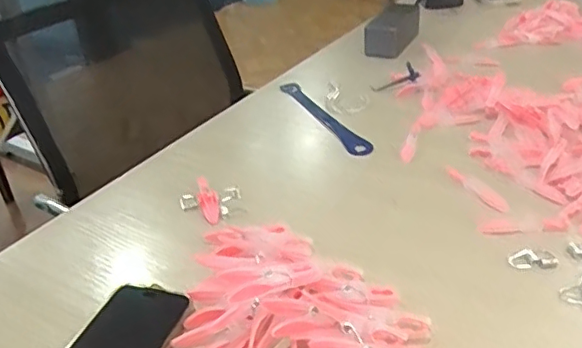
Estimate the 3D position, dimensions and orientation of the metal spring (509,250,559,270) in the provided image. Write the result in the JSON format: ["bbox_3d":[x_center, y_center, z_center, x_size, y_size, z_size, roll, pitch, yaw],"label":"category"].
[{"bbox_3d":[0.200,0.070,0.479,0.037,0.004,0.020,0,34,11],"label":"metal spring"}]

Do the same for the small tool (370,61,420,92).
[{"bbox_3d":[0.140,-0.127,0.787,0.067,0.017,0.042,-22,31,15],"label":"small tool"}]

